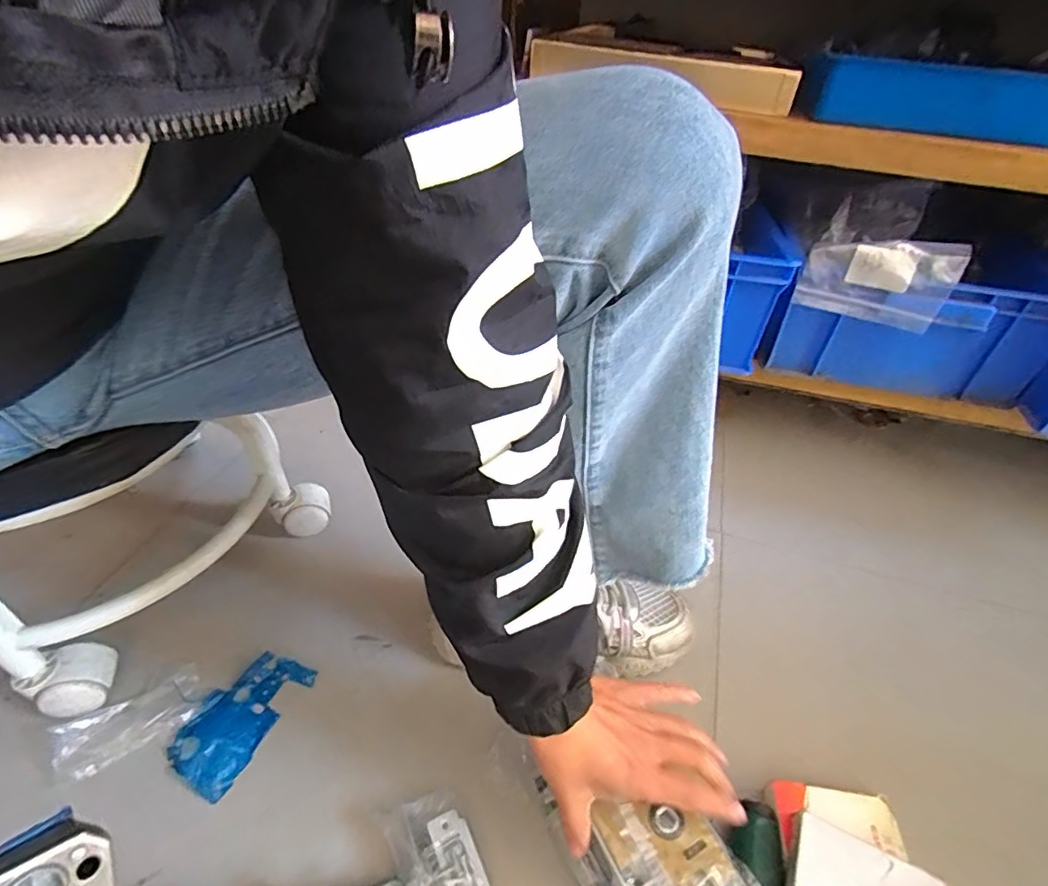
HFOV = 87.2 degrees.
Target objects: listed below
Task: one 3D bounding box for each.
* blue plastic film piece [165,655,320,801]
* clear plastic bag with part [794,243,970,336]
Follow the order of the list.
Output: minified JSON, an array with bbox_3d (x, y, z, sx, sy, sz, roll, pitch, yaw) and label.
[{"bbox_3d":[-0.239,0.227,0.463,0.065,0.011,0.111,22,45,17],"label":"blue plastic film piece"},{"bbox_3d":[0.375,-0.174,0.586,0.146,0.083,0.027,16,42,13],"label":"clear plastic bag with part"}]

